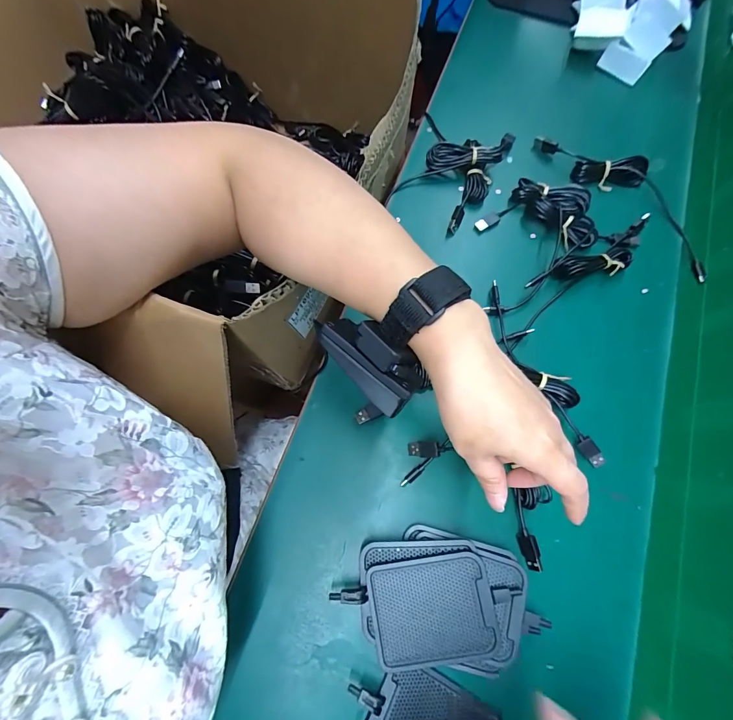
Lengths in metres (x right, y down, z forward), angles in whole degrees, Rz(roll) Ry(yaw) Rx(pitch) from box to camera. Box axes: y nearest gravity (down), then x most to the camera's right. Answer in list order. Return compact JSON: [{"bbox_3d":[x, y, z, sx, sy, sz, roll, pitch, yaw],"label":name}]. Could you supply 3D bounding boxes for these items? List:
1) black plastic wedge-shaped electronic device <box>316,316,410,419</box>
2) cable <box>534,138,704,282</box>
[{"bbox_3d":[0.000,-0.001,0.223,0.024,0.034,0.070,-40,74,-15],"label":"black plastic wedge-shaped electronic device"},{"bbox_3d":[0.326,-0.207,0.442,0.080,0.023,0.254,-33,72,-13],"label":"cable"}]

